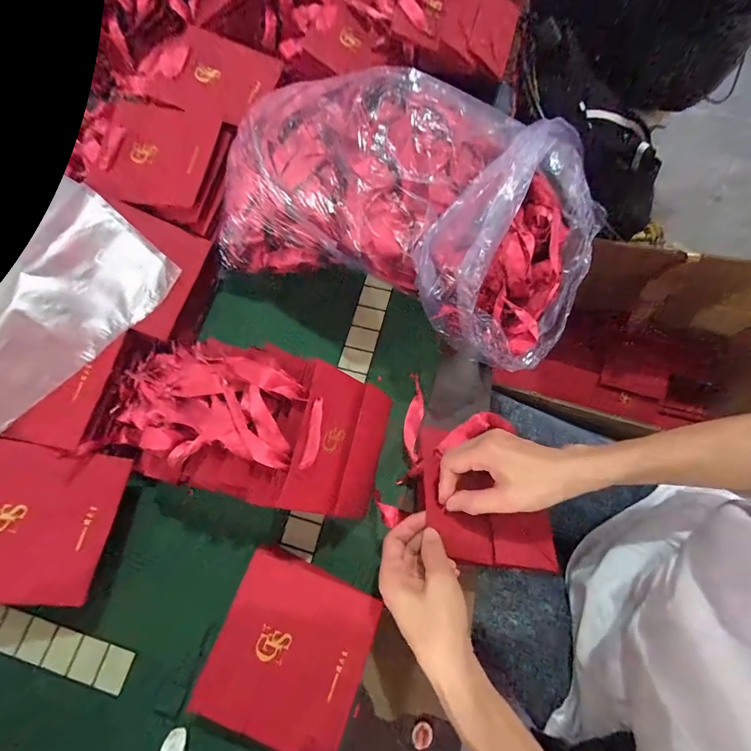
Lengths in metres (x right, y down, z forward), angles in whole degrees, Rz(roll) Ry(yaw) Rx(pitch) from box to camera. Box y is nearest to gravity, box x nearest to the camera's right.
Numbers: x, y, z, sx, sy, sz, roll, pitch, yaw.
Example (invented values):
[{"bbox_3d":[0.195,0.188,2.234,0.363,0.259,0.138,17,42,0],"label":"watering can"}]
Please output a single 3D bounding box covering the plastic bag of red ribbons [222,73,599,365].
[{"bbox_3d":[0.046,-0.204,0.427,0.433,0.182,0.242,22,74,9],"label":"plastic bag of red ribbons"}]

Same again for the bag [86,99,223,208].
[{"bbox_3d":[-0.276,-0.282,0.466,0.132,0.015,0.133,14,85,-2],"label":"bag"}]

